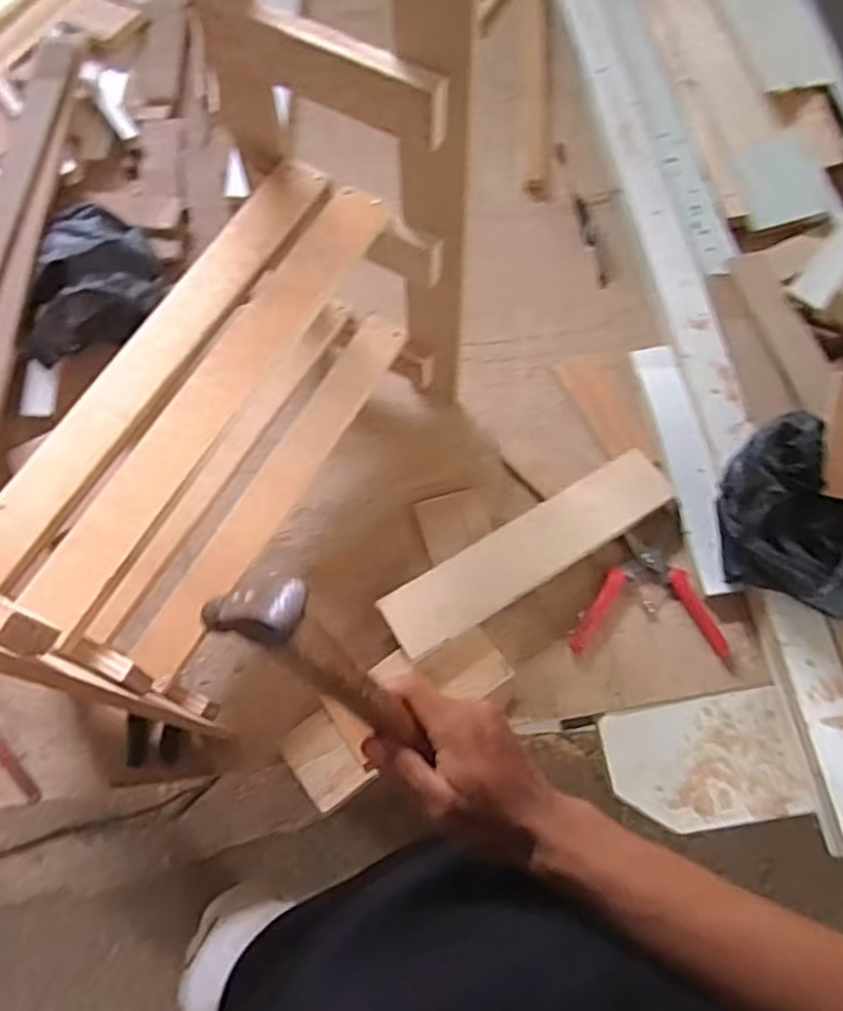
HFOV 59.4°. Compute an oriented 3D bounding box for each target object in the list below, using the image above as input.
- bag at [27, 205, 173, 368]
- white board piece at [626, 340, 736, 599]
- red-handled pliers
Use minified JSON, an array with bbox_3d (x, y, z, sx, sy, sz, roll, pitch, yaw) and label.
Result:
[{"bbox_3d":[-0.365,-0.271,0.841,0.138,0.059,0.213,-2,68,-2],"label":"bag"},{"bbox_3d":[0.287,-0.050,0.800,0.048,0.025,0.289,-16,66,17],"label":"white board piece"},{"bbox_3d":[0.244,0.120,0.752,0.141,0.016,0.132,28,70,10],"label":"red-handled pliers"}]

